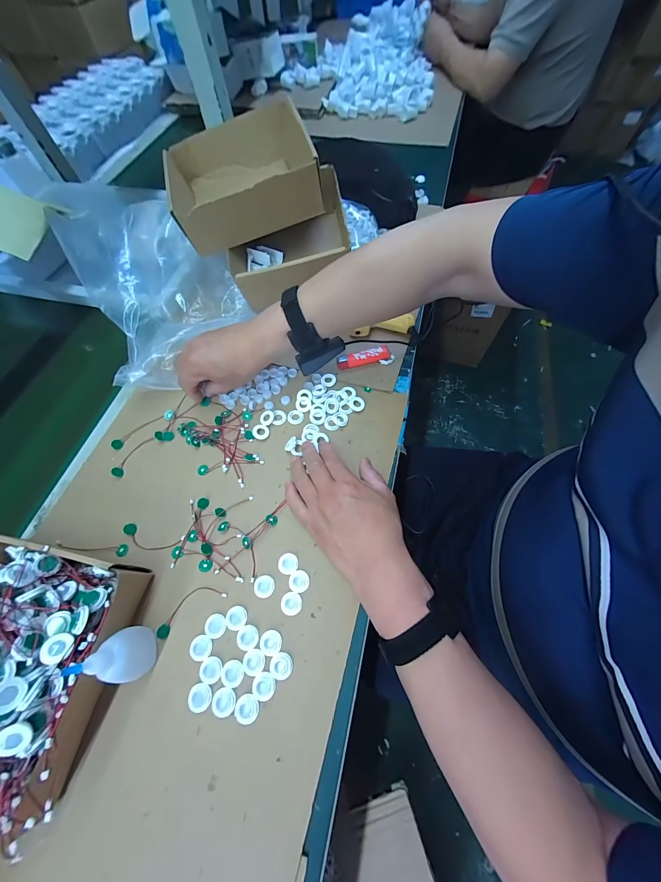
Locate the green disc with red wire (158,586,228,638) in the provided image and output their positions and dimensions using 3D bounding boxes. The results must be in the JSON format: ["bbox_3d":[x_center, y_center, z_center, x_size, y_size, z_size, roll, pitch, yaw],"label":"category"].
[{"bbox_3d":[-0.157,0.184,0.336,0.076,0.009,0.026,-32,69,-12],"label":"green disc with red wire"}]

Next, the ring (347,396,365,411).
[{"bbox_3d":[0.037,-0.054,0.438,0.024,0.004,0.022,12,66,7],"label":"ring"}]

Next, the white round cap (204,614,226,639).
[{"bbox_3d":[-0.126,0.201,0.327,0.023,0.004,0.022,-1,65,1],"label":"white round cap"}]

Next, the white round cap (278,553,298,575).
[{"bbox_3d":[-0.050,0.143,0.351,0.022,0.004,0.023,-1,65,1],"label":"white round cap"}]

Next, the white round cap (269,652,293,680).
[{"bbox_3d":[-0.051,0.231,0.309,0.023,0.004,0.022,-1,65,1],"label":"white round cap"}]

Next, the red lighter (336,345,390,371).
[{"bbox_3d":[0.052,-0.130,0.471,0.084,0.010,0.023,-14,66,-5],"label":"red lighter"}]

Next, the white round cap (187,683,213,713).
[{"bbox_3d":[-0.131,0.256,0.300,0.023,0.004,0.022,-1,65,1],"label":"white round cap"}]

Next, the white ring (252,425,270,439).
[{"bbox_3d":[-0.099,-0.013,0.426,0.023,0.007,0.023,-1,65,1],"label":"white ring"}]

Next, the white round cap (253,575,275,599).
[{"bbox_3d":[-0.076,0.165,0.341,0.023,0.004,0.023,-1,65,1],"label":"white round cap"}]

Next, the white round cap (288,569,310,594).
[{"bbox_3d":[-0.036,0.160,0.343,0.023,0.004,0.023,-1,65,1],"label":"white round cap"}]

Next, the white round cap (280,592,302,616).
[{"bbox_3d":[-0.044,0.180,0.333,0.023,0.004,0.023,-1,65,1],"label":"white round cap"}]

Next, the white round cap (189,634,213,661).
[{"bbox_3d":[-0.138,0.220,0.319,0.022,0.004,0.023,-1,65,1],"label":"white round cap"}]

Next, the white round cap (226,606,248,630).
[{"bbox_3d":[-0.104,0.194,0.330,0.023,0.004,0.022,-1,65,1],"label":"white round cap"}]

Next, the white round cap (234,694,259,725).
[{"bbox_3d":[-0.082,0.263,0.294,0.022,0.004,0.022,-1,65,1],"label":"white round cap"}]

